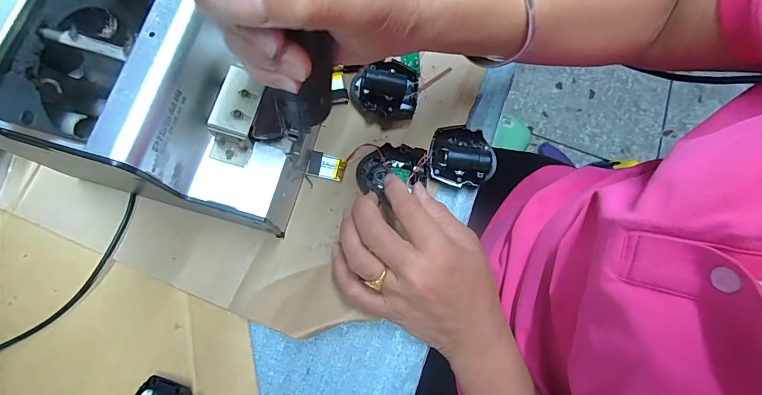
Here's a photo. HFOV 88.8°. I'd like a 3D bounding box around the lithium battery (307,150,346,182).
[{"bbox_3d":[-0.046,-0.028,0.336,0.030,0.008,0.022,14,76,0],"label":"lithium battery"}]

